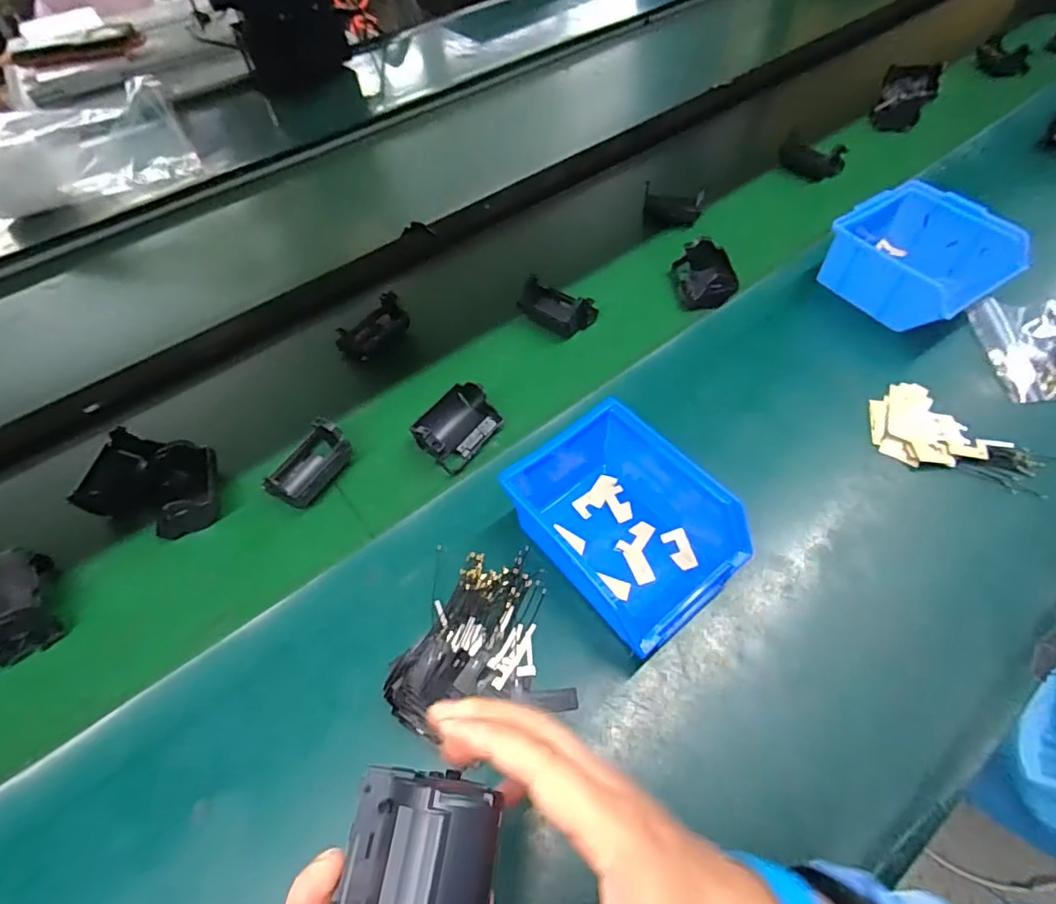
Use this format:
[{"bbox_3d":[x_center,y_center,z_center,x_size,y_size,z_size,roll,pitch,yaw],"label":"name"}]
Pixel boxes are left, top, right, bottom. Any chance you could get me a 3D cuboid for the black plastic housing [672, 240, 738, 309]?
[{"bbox_3d":[0.187,-0.193,0.579,0.054,0.033,0.083,-4,52,0],"label":"black plastic housing"}]

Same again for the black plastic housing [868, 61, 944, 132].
[{"bbox_3d":[0.528,-0.498,0.764,0.072,0.032,0.142,23,57,19],"label":"black plastic housing"}]

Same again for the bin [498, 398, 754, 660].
[{"bbox_3d":[0.069,0.046,0.382,0.110,0.072,0.145,-34,58,-22],"label":"bin"}]

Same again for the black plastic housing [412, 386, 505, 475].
[{"bbox_3d":[-0.066,-0.024,0.483,0.055,0.036,0.077,28,58,22],"label":"black plastic housing"}]

